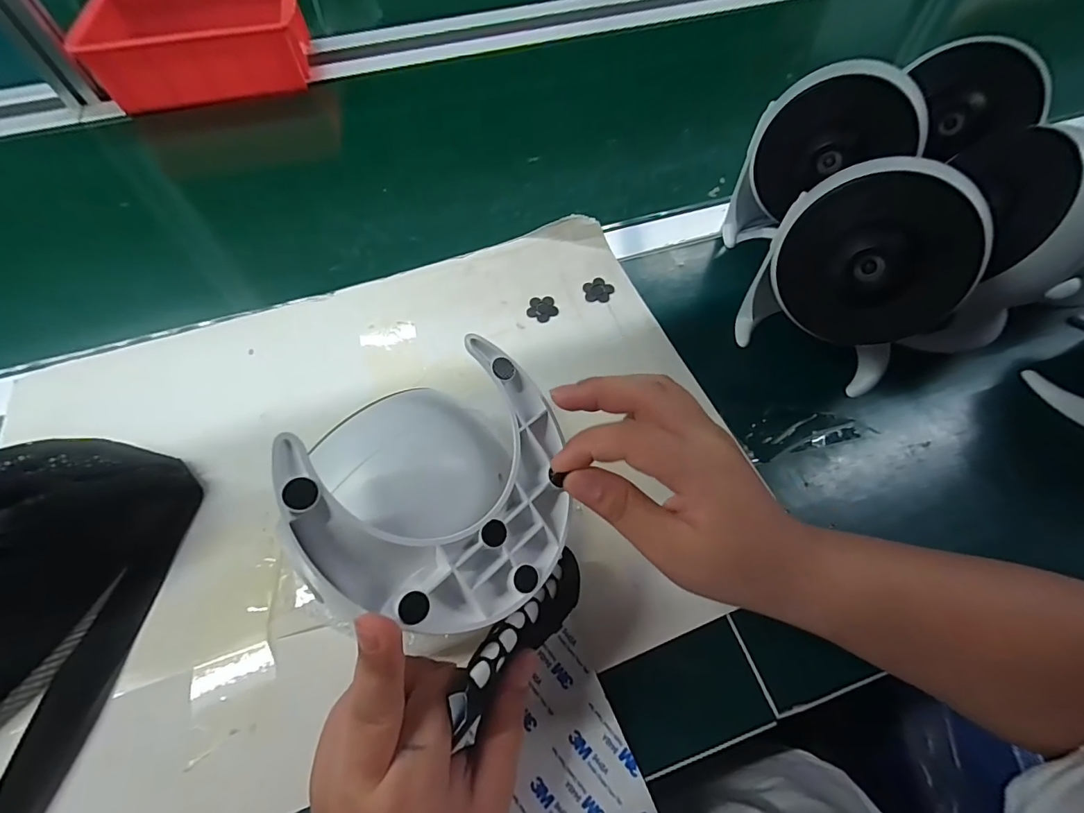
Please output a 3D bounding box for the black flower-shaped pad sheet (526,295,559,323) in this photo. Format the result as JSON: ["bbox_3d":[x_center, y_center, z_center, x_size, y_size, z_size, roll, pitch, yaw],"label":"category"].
[{"bbox_3d":[0.000,-0.083,0.393,0.025,0.004,0.026,-17,61,-11],"label":"black flower-shaped pad sheet"}]

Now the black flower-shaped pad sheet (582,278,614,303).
[{"bbox_3d":[0.049,-0.101,0.400,0.025,0.004,0.026,-2,59,-2],"label":"black flower-shaped pad sheet"}]

